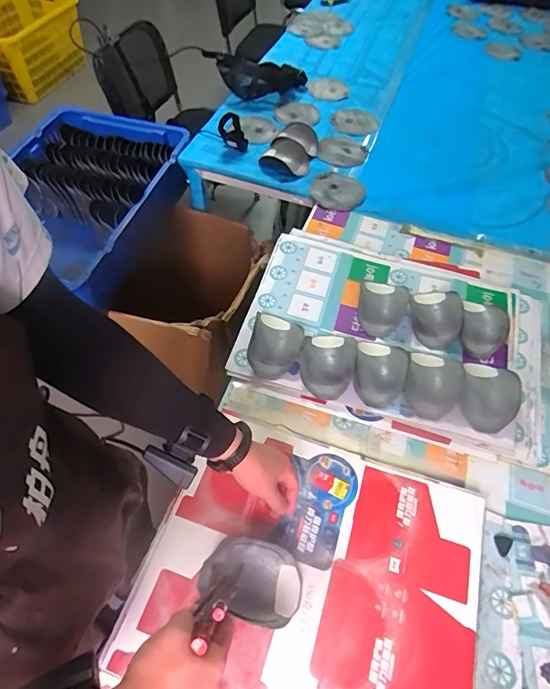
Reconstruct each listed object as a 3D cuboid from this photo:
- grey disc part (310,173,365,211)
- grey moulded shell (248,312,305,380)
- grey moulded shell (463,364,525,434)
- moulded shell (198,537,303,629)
[{"bbox_3d":[0.164,-0.409,1.115,0.137,0.019,0.145,3,56,0],"label":"grey disc part"},{"bbox_3d":[0.001,0.000,0.823,0.099,0.039,0.140,10,56,2],"label":"grey moulded shell"},{"bbox_3d":[0.394,0.098,0.784,0.102,0.037,0.145,16,56,6],"label":"grey moulded shell"},{"bbox_3d":[-0.032,0.326,0.595,0.141,0.054,0.097,16,56,5],"label":"moulded shell"}]

